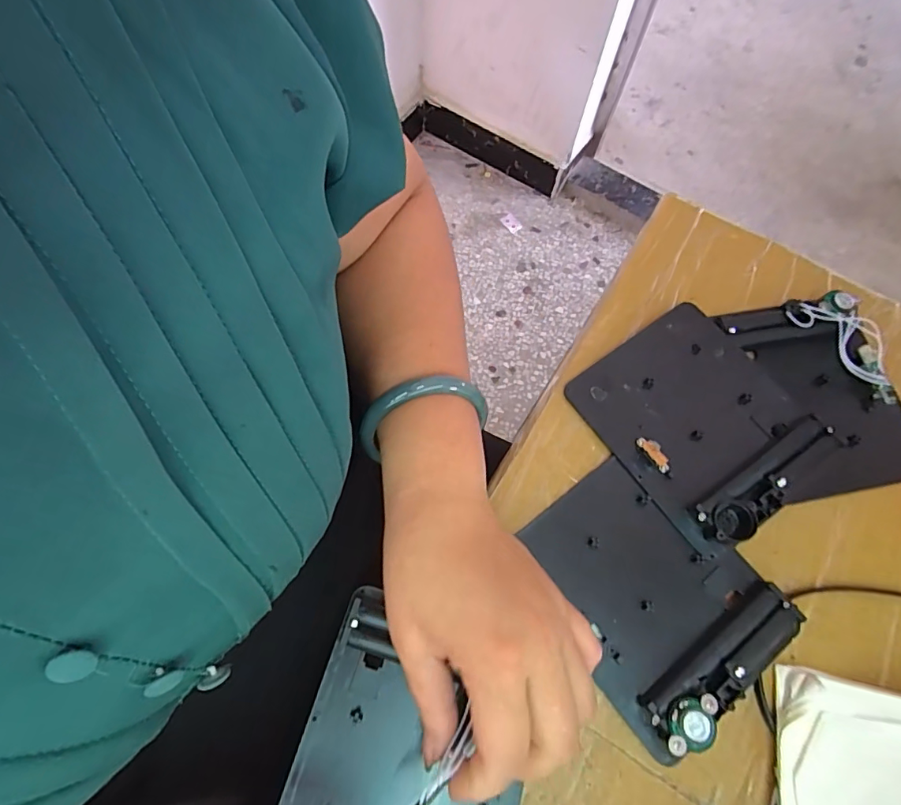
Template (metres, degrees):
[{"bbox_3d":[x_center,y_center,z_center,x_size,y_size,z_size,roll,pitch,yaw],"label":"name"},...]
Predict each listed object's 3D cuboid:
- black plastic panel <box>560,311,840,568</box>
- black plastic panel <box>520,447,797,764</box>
[{"bbox_3d":[0.154,0.010,0.302,0.109,0.027,0.127,-32,74,-14],"label":"black plastic panel"},{"bbox_3d":[0.109,0.101,0.269,0.103,0.022,0.127,-34,74,-14],"label":"black plastic panel"}]

